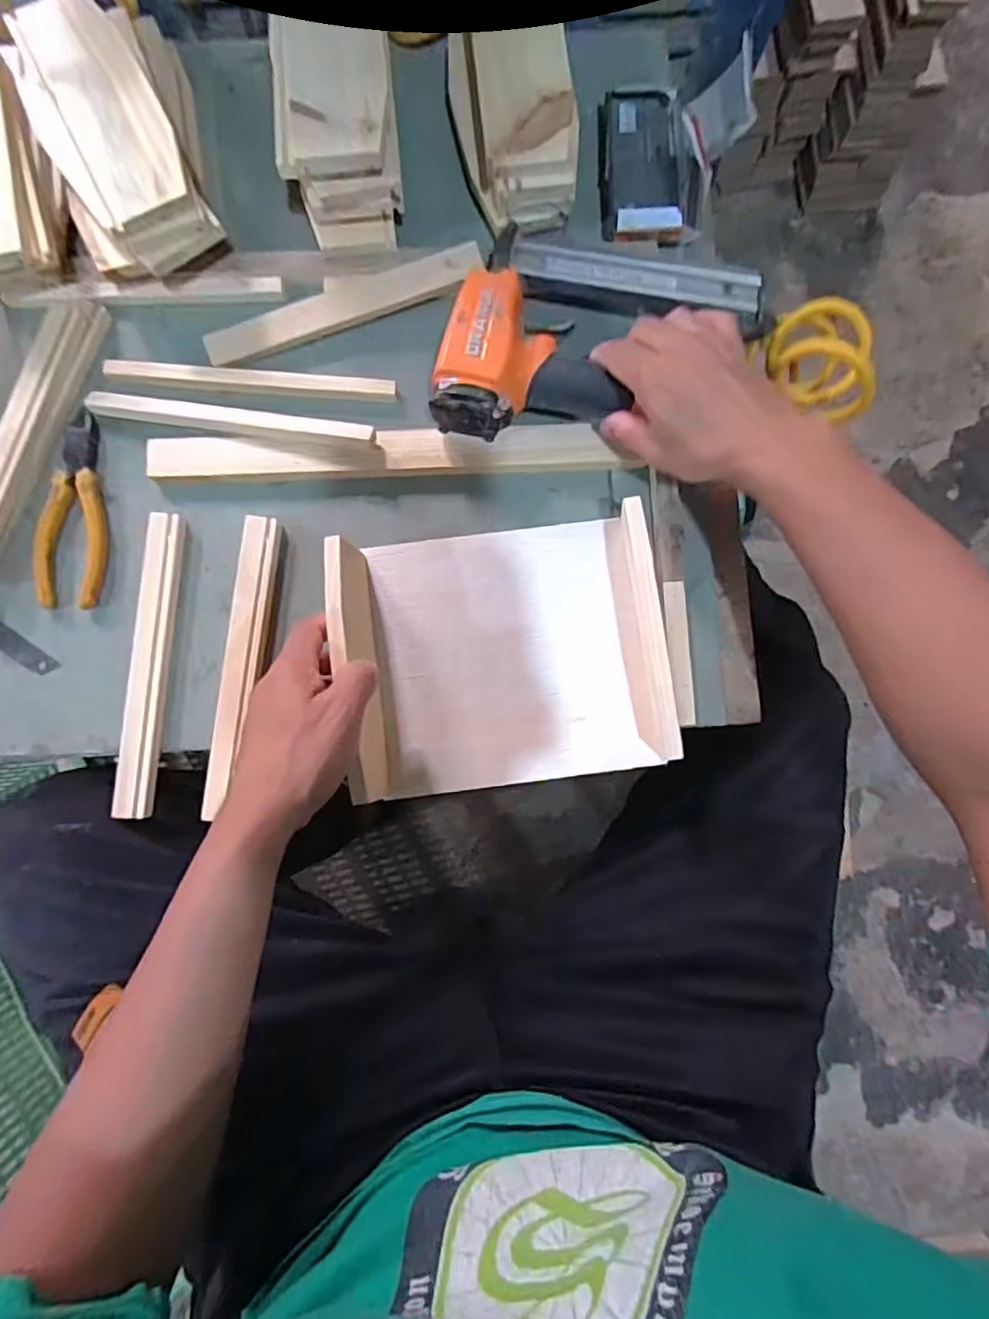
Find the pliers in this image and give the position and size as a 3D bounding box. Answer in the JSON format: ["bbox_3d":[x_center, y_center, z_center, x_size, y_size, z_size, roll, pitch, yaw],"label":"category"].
[{"bbox_3d":[-0.321,-0.116,0.461,0.050,0.009,0.150,2,84,-1],"label":"pliers"}]

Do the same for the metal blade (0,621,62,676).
[{"bbox_3d":[-0.369,-0.013,0.463,0.079,0.004,0.017,34,79,2],"label":"metal blade"}]

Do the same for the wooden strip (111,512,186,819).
[{"bbox_3d":[-0.259,0.003,0.456,0.028,0.011,0.224,4,84,-1],"label":"wooden strip"}]

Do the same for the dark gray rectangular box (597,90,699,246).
[{"bbox_3d":[0.128,-0.406,0.502,0.079,0.025,0.121,0,84,-1],"label":"dark gray rectangular box"}]

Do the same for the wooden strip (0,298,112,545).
[{"bbox_3d":[-0.354,-0.166,0.459,0.026,0.021,0.234,19,84,0],"label":"wooden strip"}]

